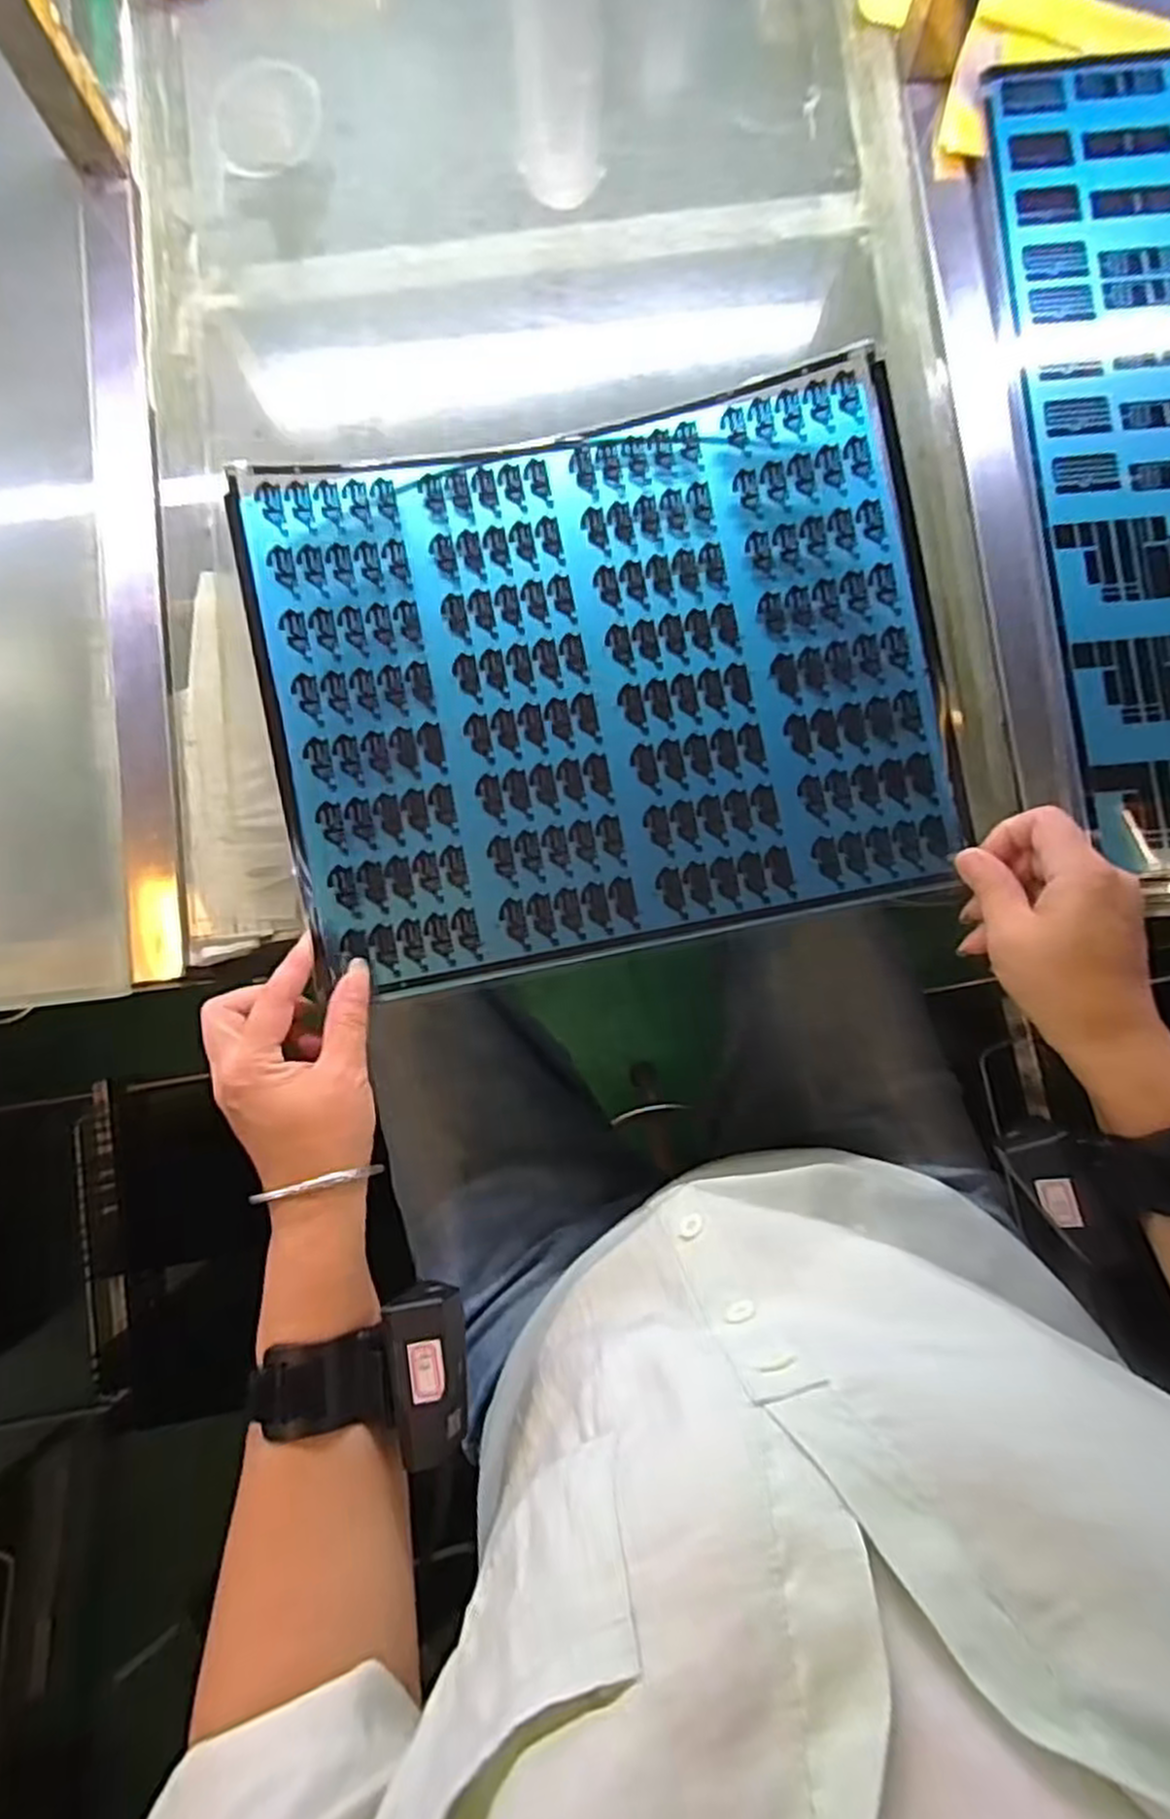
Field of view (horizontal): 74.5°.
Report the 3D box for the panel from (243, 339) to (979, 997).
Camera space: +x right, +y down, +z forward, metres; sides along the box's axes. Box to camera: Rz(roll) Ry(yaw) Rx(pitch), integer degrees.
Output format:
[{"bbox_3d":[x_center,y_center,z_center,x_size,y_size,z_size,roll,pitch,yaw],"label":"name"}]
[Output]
[{"bbox_3d":[0.010,-0.124,0.424,0.351,0.024,0.292,-11,87,-1],"label":"panel"}]

